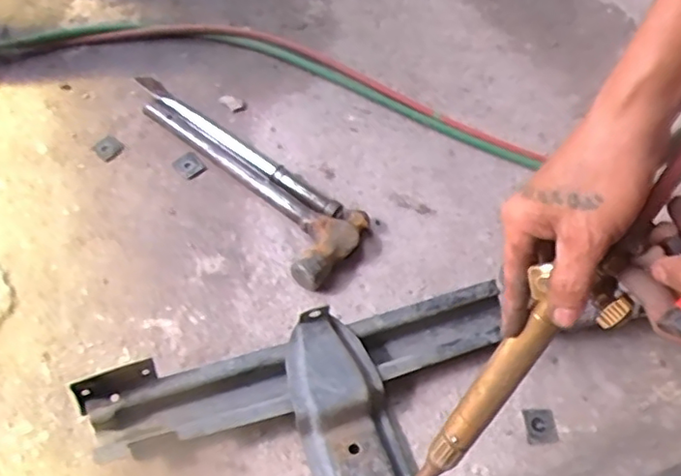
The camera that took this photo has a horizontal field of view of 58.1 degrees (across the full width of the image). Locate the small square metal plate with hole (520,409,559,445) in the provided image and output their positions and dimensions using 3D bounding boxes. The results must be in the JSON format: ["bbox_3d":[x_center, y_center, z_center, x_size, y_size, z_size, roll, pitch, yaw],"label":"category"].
[{"bbox_3d":[0.217,0.204,0.667,0.033,0.004,0.036,-6,58,-8],"label":"small square metal plate with hole"}]

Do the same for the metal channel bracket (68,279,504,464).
[{"bbox_3d":[-0.032,0.133,0.642,0.446,0.074,0.084,-13,59,-12],"label":"metal channel bracket"}]

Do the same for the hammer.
[{"bbox_3d":[-0.133,-0.076,0.793,0.359,0.033,0.125,35,61,17],"label":"hammer"}]

